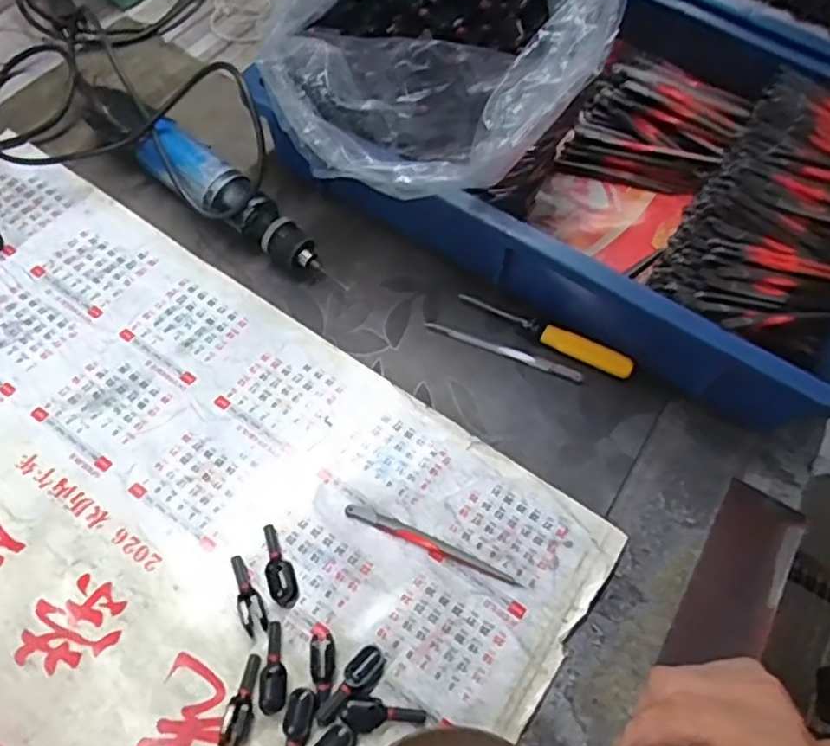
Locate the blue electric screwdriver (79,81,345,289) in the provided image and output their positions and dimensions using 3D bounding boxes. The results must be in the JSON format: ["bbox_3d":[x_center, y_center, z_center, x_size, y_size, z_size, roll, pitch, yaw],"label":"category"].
[{"bbox_3d":[-0.150,-0.136,0.468,0.243,0.043,0.040,37,64,16],"label":"blue electric screwdriver"}]

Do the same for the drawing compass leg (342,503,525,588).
[{"bbox_3d":[0.009,0.098,0.382,0.105,0.004,0.010,23,61,9],"label":"drawing compass leg"}]

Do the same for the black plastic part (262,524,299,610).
[{"bbox_3d":[-0.076,0.107,0.368,0.015,0.010,0.045,-18,63,-14],"label":"black plastic part"}]

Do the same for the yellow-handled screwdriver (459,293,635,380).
[{"bbox_3d":[0.089,-0.029,0.450,0.122,0.016,0.016,30,63,13],"label":"yellow-handled screwdriver"}]

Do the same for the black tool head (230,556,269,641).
[{"bbox_3d":[-0.092,0.121,0.360,0.014,0.008,0.043,-25,65,-17],"label":"black tool head"}]

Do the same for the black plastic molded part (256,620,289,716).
[{"bbox_3d":[-0.072,0.151,0.343,0.015,0.010,0.043,1,60,-3],"label":"black plastic molded part"}]

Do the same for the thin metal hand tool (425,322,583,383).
[{"bbox_3d":[0.059,-0.015,0.448,0.109,0.005,0.007,20,61,8],"label":"thin metal hand tool"}]

